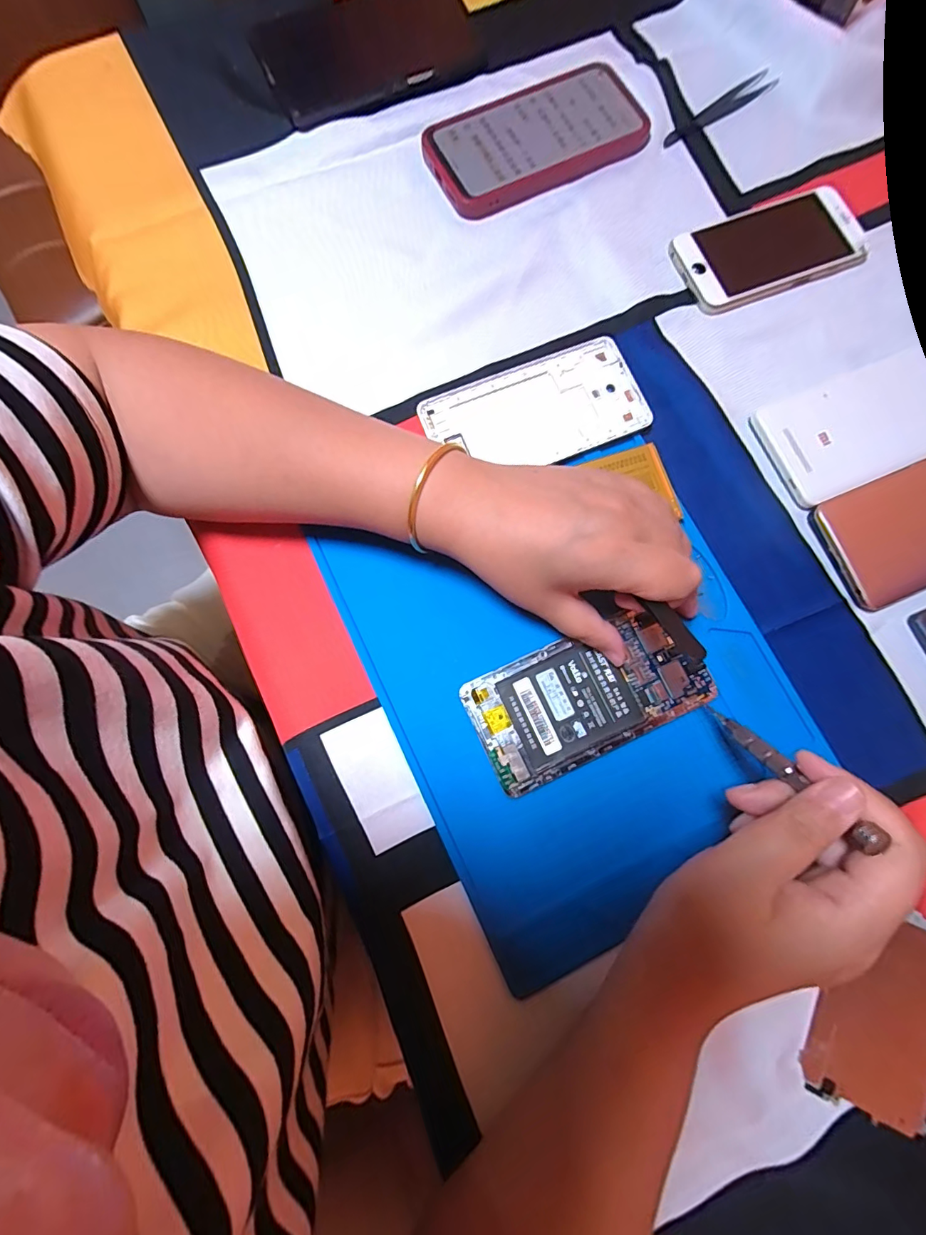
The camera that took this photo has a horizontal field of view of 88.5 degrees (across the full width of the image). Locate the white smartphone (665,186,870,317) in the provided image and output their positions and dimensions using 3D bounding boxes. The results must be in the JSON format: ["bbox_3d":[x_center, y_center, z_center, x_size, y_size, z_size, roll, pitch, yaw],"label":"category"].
[{"bbox_3d":[0.222,-0.267,0.342,0.137,0.007,0.068,-22,81,-4],"label":"white smartphone"}]

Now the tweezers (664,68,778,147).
[{"bbox_3d":[0.198,-0.394,0.369,0.110,0.006,0.015,-35,82,-6],"label":"tweezers"}]

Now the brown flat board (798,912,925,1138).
[{"bbox_3d":[0.228,0.208,0.253,0.057,0.006,0.107,23,80,4],"label":"brown flat board"}]

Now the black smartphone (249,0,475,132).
[{"bbox_3d":[-0.070,-0.433,0.362,0.159,0.011,0.081,-22,95,-7],"label":"black smartphone"}]

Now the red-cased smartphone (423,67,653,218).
[{"bbox_3d":[0.056,-0.359,0.354,0.162,0.014,0.078,-28,81,-5],"label":"red-cased smartphone"}]

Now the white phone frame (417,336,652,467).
[{"bbox_3d":[0.049,-0.135,0.316,0.139,0.006,0.074,-23,81,-5],"label":"white phone frame"}]

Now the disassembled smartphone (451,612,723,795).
[{"bbox_3d":[0.074,0.046,0.283,0.135,0.005,0.069,-24,81,-5],"label":"disassembled smartphone"}]

